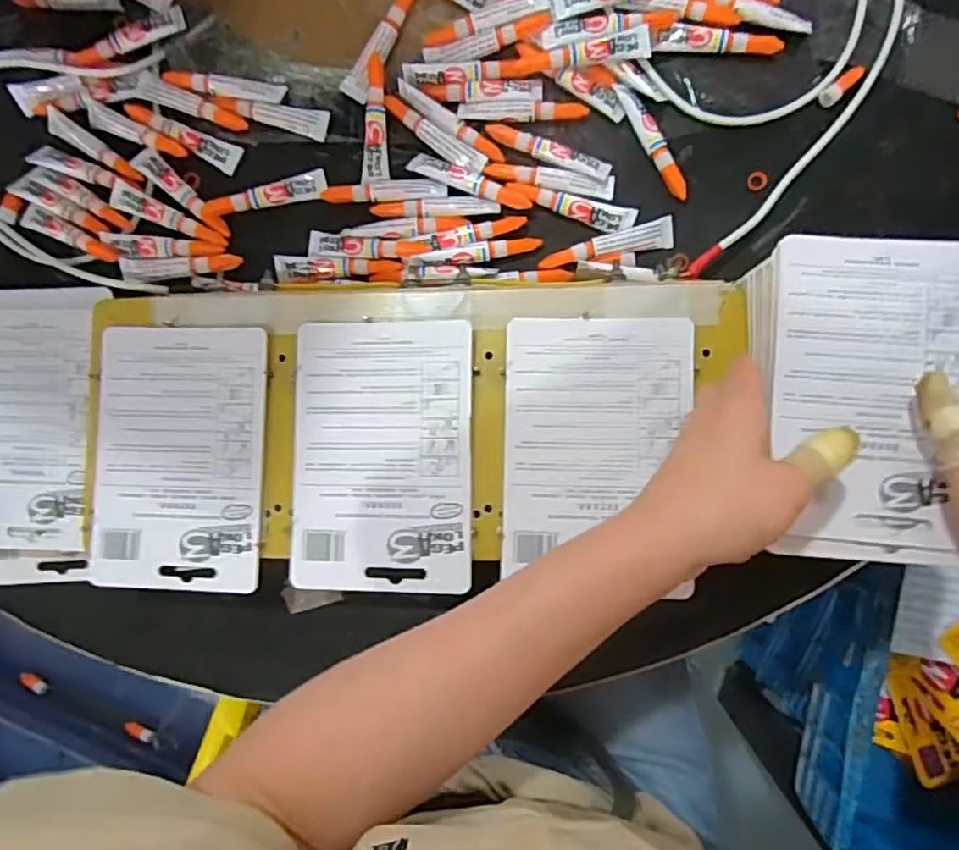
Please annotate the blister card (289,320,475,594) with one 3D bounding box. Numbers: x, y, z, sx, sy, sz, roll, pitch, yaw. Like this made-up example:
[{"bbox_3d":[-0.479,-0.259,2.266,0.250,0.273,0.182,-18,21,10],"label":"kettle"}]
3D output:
[{"bbox_3d":[-0.060,0.019,0.399,0.111,0.005,0.164,0,87,7],"label":"blister card"}]

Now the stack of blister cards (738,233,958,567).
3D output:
[{"bbox_3d":[0.214,-0.014,0.360,0.116,0.024,0.173,2,87,7],"label":"stack of blister cards"}]

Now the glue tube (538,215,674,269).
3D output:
[{"bbox_3d":[0.083,-0.119,0.425,0.087,0.006,0.019,-10,86,6],"label":"glue tube"}]

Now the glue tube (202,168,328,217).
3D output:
[{"bbox_3d":[-0.150,-0.158,0.452,0.087,0.007,0.021,-14,85,6],"label":"glue tube"}]

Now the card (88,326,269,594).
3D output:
[{"bbox_3d":[-0.192,0.020,0.412,0.112,0.007,0.164,1,87,7],"label":"card"}]

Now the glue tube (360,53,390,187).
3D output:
[{"bbox_3d":[-0.070,-0.210,0.445,0.017,0.009,0.084,4,87,7],"label":"glue tube"}]

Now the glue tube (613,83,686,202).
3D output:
[{"bbox_3d":[0.115,-0.189,0.429,0.015,0.006,0.086,-27,84,5],"label":"glue tube"}]

